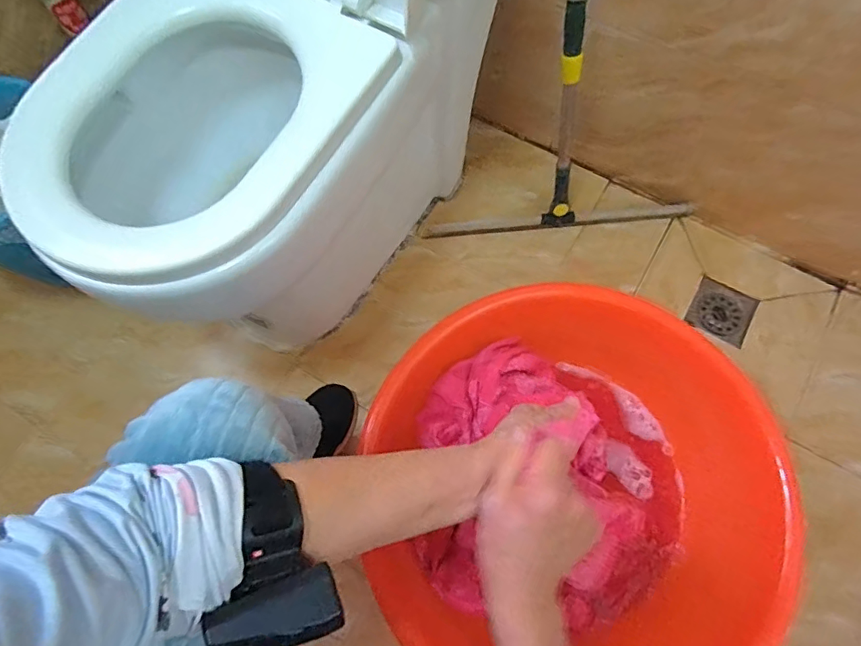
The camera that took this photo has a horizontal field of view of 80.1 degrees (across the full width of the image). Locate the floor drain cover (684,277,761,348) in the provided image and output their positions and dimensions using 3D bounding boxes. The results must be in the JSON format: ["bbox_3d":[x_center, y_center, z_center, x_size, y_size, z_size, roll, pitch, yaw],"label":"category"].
[{"bbox_3d":[0.499,-0.020,0.876,0.098,0.005,0.092,28,80,16],"label":"floor drain cover"}]

